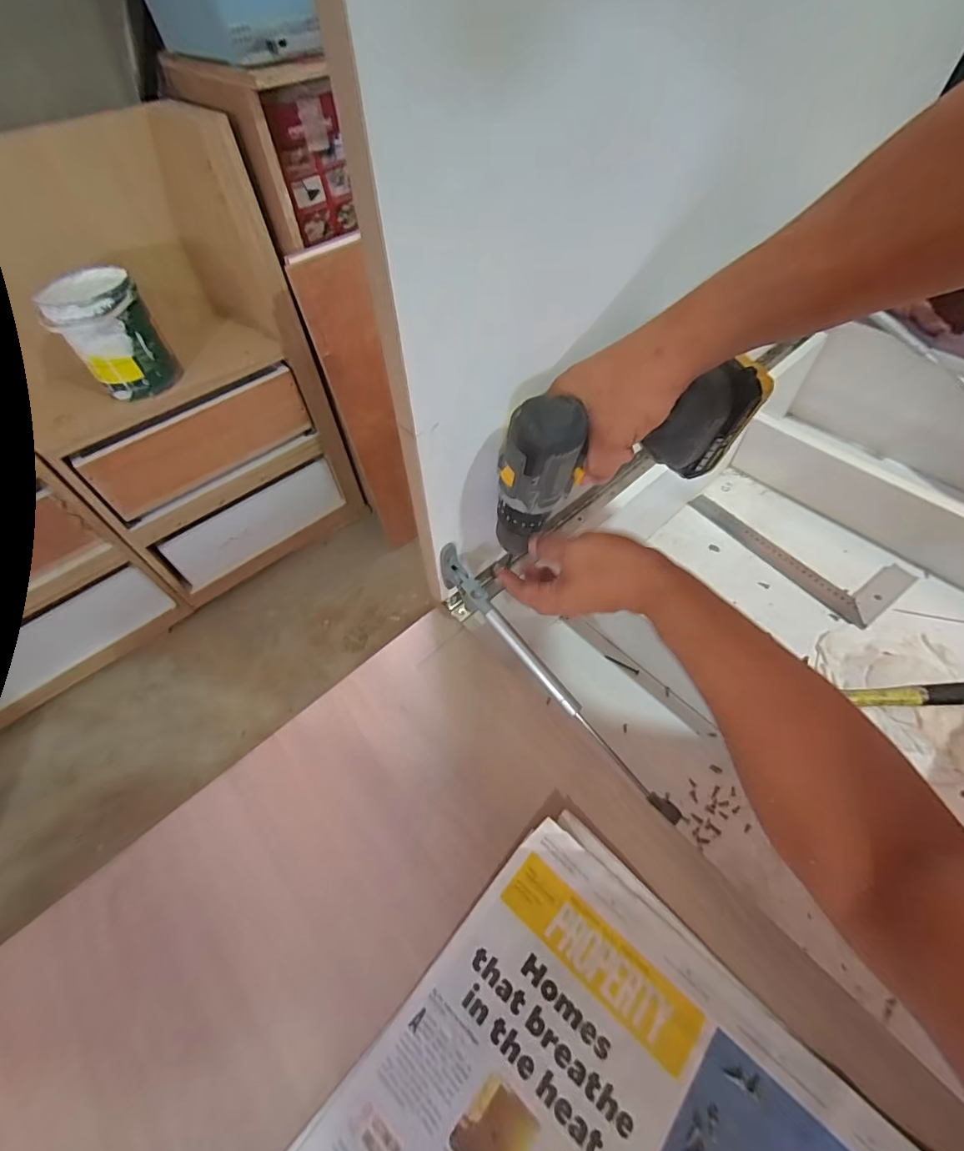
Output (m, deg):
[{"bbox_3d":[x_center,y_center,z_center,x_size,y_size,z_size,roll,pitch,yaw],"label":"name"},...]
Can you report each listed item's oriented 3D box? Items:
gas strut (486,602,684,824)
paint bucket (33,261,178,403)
[{"bbox_3d":[0.086,0.120,0.429,0.018,0.013,0.240,-36,76,-22],"label":"gas strut"},{"bbox_3d":[-0.776,-0.500,1.008,0.167,0.199,0.167,0,55,1],"label":"paint bucket"}]

